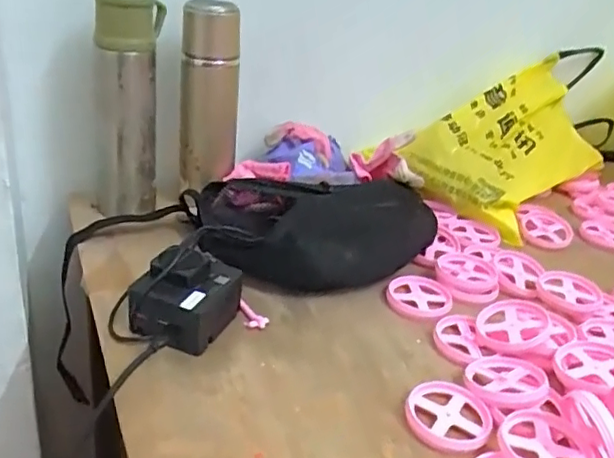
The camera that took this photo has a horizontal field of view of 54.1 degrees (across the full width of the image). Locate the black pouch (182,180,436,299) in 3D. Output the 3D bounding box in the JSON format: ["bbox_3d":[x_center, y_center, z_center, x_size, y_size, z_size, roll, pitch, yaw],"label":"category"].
[{"bbox_3d":[0.007,0.001,0.651,0.272,0.062,0.149,2,27,-7],"label":"black pouch"}]

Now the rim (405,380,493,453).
[{"bbox_3d":[0.108,0.141,0.456,0.065,0.010,0.064,2,27,-7],"label":"rim"}]

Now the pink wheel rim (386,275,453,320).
[{"bbox_3d":[0.112,0.067,0.603,0.064,0.011,0.060,11,27,9],"label":"pink wheel rim"}]

